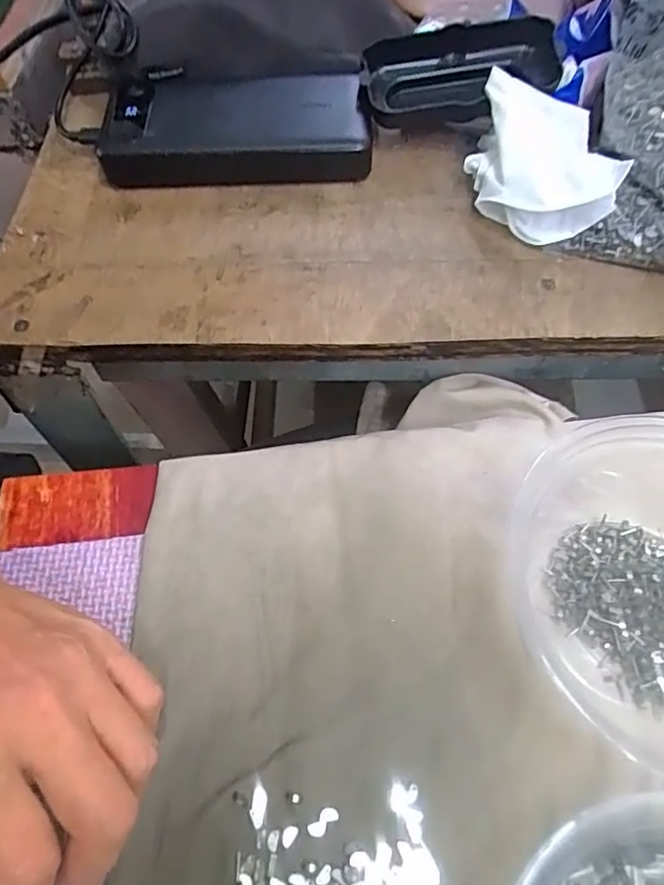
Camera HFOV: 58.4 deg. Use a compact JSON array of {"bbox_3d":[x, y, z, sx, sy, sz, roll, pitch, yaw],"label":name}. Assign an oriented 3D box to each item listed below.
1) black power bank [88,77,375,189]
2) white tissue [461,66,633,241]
[{"bbox_3d":[-0.060,-0.184,0.351,0.158,0.027,0.070,2,64,4],"label":"black power bank"},{"bbox_3d":[0.110,-0.146,0.313,0.073,0.047,0.070,12,63,9],"label":"white tissue"}]

